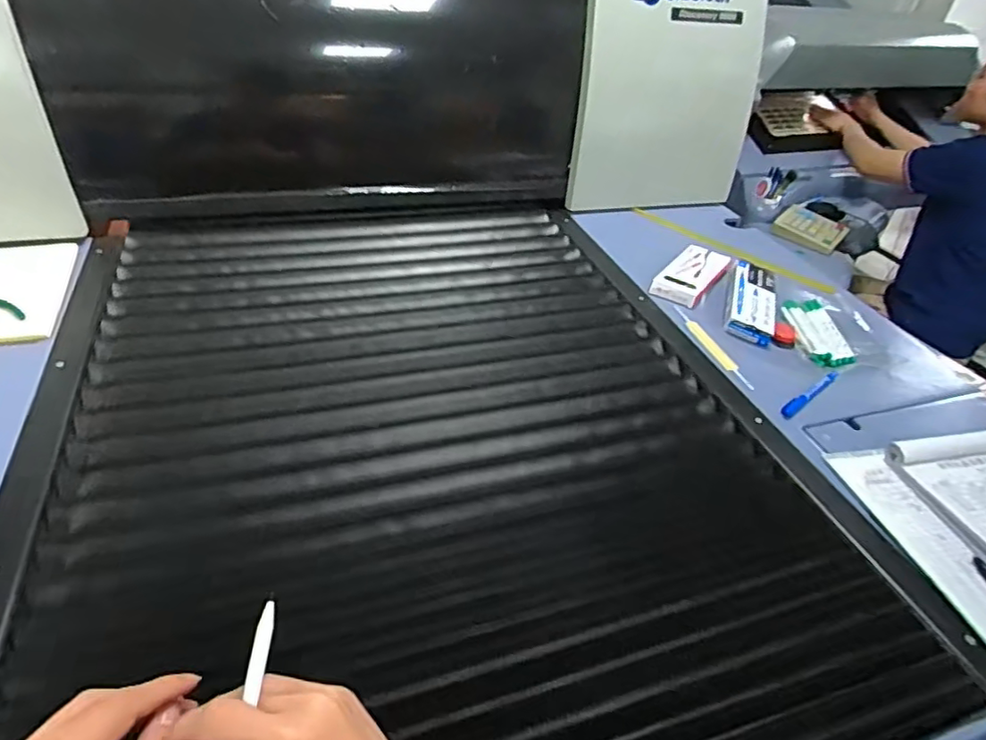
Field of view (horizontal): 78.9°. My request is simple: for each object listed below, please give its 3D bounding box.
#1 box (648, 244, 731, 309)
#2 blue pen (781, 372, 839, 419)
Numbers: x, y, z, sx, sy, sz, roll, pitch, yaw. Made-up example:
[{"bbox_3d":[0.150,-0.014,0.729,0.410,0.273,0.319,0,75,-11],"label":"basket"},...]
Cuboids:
[{"bbox_3d":[0.319,-0.152,0.960,0.073,0.027,0.163,29,44,24],"label":"box"},{"bbox_3d":[0.401,0.028,0.754,0.144,0.011,0.017,-26,49,-34],"label":"blue pen"}]

